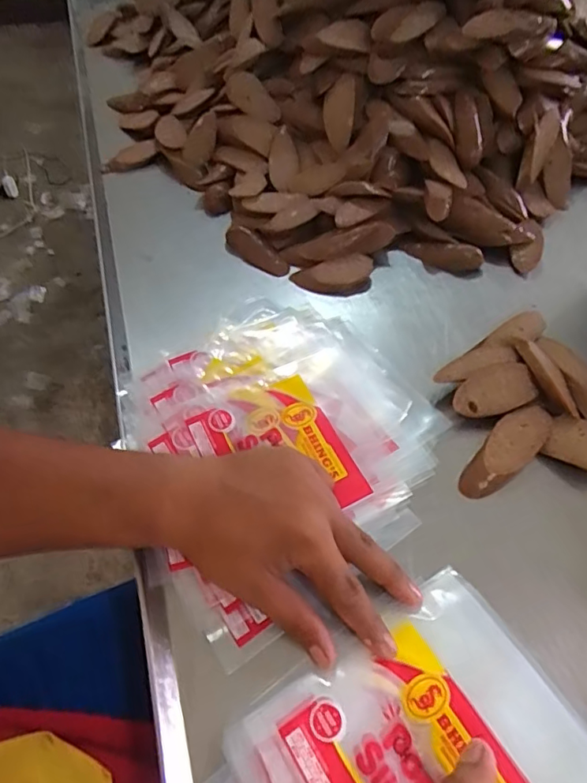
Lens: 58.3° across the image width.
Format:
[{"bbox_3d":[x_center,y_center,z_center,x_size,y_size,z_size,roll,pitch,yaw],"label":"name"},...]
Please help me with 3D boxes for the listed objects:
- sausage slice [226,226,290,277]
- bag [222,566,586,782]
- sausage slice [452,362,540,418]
[{"bbox_3d":[-0.042,-0.159,0.593,0.087,0.015,0.025,35,59,22],"label":"sausage slice"},{"bbox_3d":[0.072,0.222,0.320,0.203,0.014,0.149,-28,59,-21],"label":"bag"},{"bbox_3d":[0.176,-0.001,0.461,0.072,0.014,0.040,-21,88,-4],"label":"sausage slice"}]

